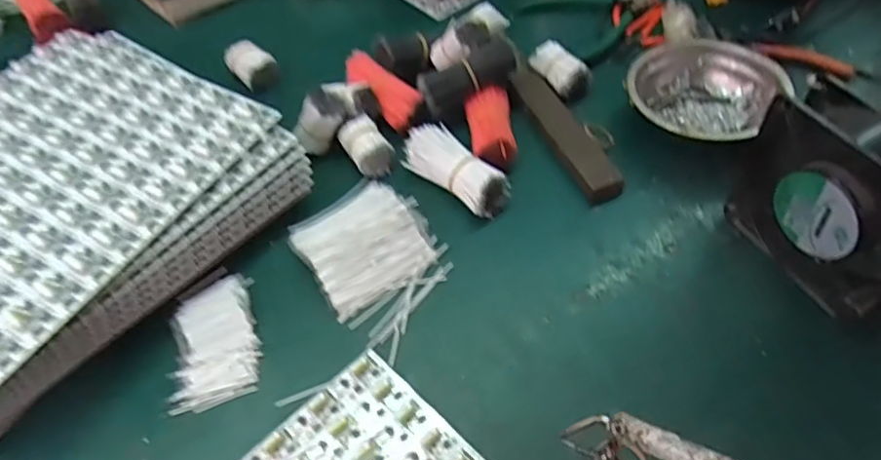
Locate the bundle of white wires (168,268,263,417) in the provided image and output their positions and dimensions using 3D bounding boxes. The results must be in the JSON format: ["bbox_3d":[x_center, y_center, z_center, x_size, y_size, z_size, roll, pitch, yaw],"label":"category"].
[{"bbox_3d":[-0.158,0.071,0.413,0.056,0.013,0.102,-11,51,-9],"label":"bundle of white wires"}]

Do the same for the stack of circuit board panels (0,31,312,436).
[{"bbox_3d":[-0.293,-0.011,0.446,0.254,0.090,0.297,29,56,22],"label":"stack of circuit board panels"}]

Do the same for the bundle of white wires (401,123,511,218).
[{"bbox_3d":[0.014,-0.051,0.481,0.091,0.034,0.044,36,62,28],"label":"bundle of white wires"}]

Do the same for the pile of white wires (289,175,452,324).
[{"bbox_3d":[-0.061,0.003,0.455,0.094,0.021,0.104,-27,55,-21],"label":"pile of white wires"}]

